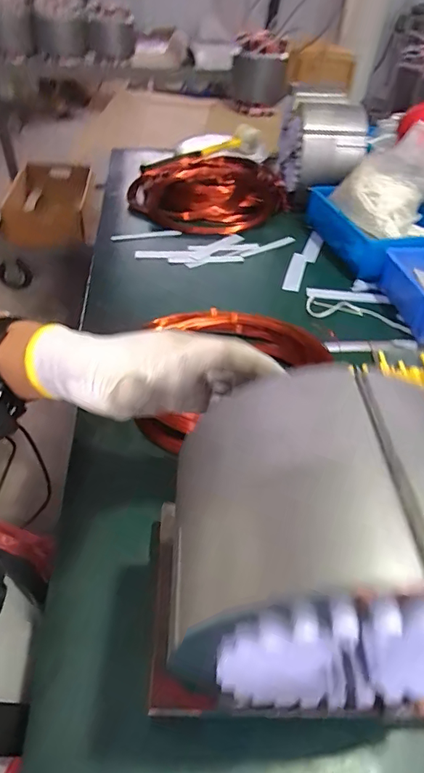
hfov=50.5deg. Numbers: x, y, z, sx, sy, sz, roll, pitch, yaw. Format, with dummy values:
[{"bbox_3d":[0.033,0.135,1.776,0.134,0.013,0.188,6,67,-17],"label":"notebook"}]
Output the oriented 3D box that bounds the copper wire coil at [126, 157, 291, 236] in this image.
[{"bbox_3d":[-0.004,-0.346,0.797,0.233,0.041,0.229,2,43,-2],"label":"copper wire coil"}]

